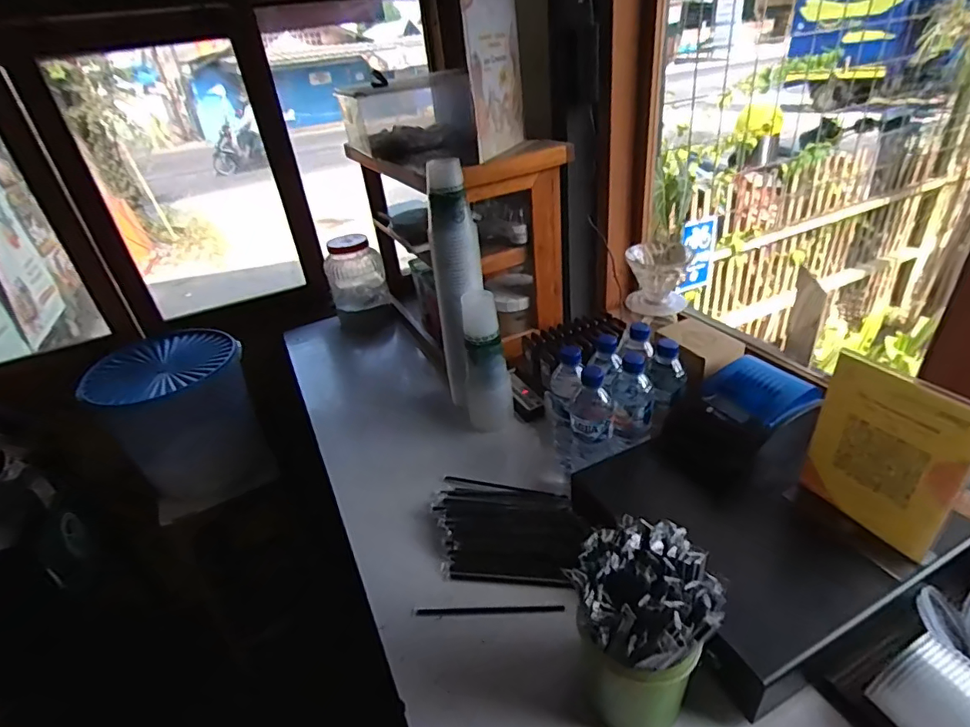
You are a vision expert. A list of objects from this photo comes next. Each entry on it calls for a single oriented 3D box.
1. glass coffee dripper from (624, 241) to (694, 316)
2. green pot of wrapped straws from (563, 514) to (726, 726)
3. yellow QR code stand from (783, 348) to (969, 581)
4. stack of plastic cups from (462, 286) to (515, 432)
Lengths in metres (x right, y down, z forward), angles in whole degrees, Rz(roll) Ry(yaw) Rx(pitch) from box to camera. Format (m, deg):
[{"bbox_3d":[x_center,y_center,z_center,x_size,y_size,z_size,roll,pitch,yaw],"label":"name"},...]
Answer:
[{"bbox_3d":[0.314,-0.155,0.914,0.099,0.108,0.091,11,36,26],"label":"glass coffee dripper"},{"bbox_3d":[0.159,0.273,0.515,0.122,0.184,0.116,-14,33,-11],"label":"green pot of wrapped straws"},{"bbox_3d":[0.440,0.114,0.570,0.041,0.212,0.146,-17,33,-14],"label":"yellow QR code stand"},{"bbox_3d":[0.003,0.003,0.943,0.083,0.264,0.071,-7,32,1],"label":"stack of plastic cups"}]

